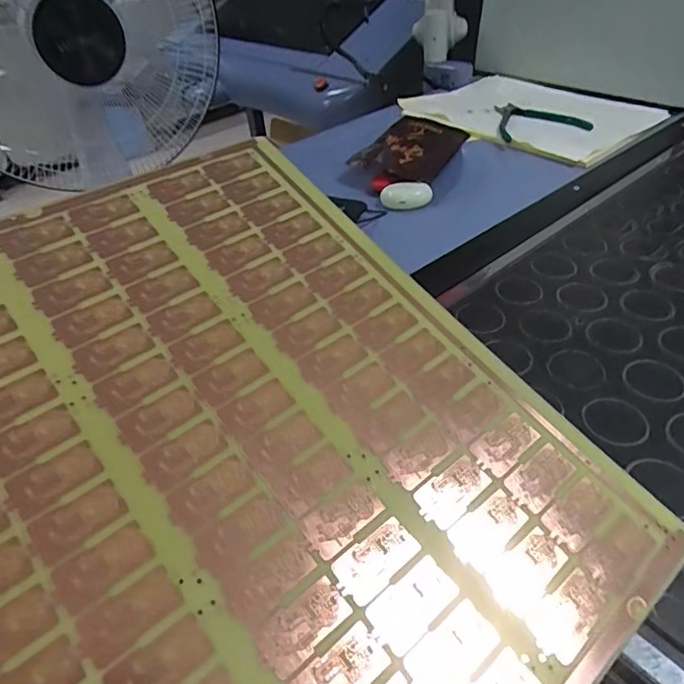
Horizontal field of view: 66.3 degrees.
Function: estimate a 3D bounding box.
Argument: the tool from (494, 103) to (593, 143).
[{"bbox_3d":[0.275,-0.318,0.745,0.118,0.013,0.114,-7,41,-3],"label":"tool"}]

